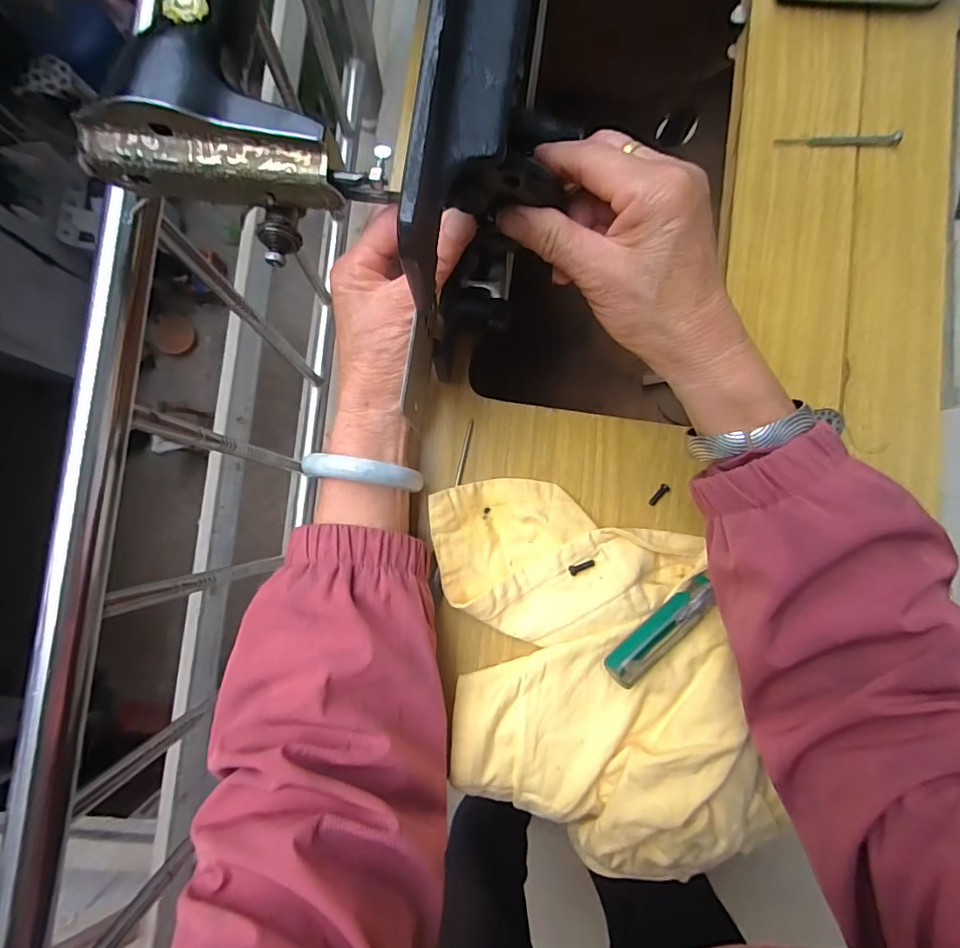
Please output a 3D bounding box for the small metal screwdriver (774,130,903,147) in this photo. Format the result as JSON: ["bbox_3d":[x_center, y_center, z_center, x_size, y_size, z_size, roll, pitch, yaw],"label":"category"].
[{"bbox_3d":[0.282,-0.262,0.391,0.099,0.008,0.009,-3,85,-3],"label":"small metal screwdriver"}]

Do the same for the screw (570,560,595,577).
[{"bbox_3d":[0.069,0.063,0.336,0.018,0.004,0.008,-14,86,-4],"label":"screw"}]

